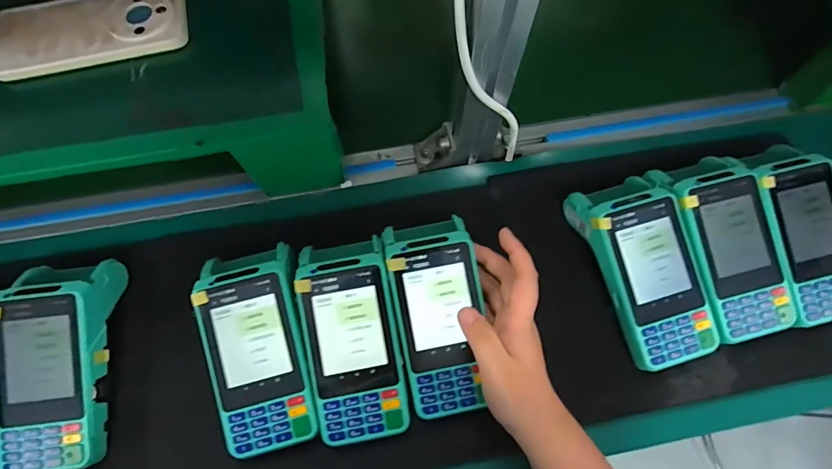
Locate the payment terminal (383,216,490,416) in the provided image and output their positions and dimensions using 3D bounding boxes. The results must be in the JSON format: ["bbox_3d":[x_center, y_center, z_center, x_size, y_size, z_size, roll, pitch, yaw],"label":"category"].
[{"bbox_3d":[0.016,0.071,0.364,0.078,0.036,0.162,-4,82,-3],"label":"payment terminal"}]

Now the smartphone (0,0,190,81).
[{"bbox_3d":[-0.291,-0.185,0.375,0.162,0.014,0.077,-14,69,-7],"label":"smartphone"}]

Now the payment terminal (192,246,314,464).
[{"bbox_3d":[-0.135,0.097,0.362,0.079,0.051,0.167,-12,83,-6],"label":"payment terminal"}]

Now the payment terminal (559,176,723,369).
[{"bbox_3d":[0.205,0.031,0.374,0.076,0.065,0.160,-15,69,-7],"label":"payment terminal"}]

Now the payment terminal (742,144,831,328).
[{"bbox_3d":[0.357,-0.007,0.387,0.078,0.058,0.167,-14,68,-7],"label":"payment terminal"}]

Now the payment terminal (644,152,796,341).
[{"bbox_3d":[0.282,0.008,0.382,0.080,0.062,0.163,-12,68,-6],"label":"payment terminal"}]

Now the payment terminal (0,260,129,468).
[{"bbox_3d":[-0.301,0.108,0.353,0.079,0.068,0.169,-4,68,-3],"label":"payment terminal"}]

